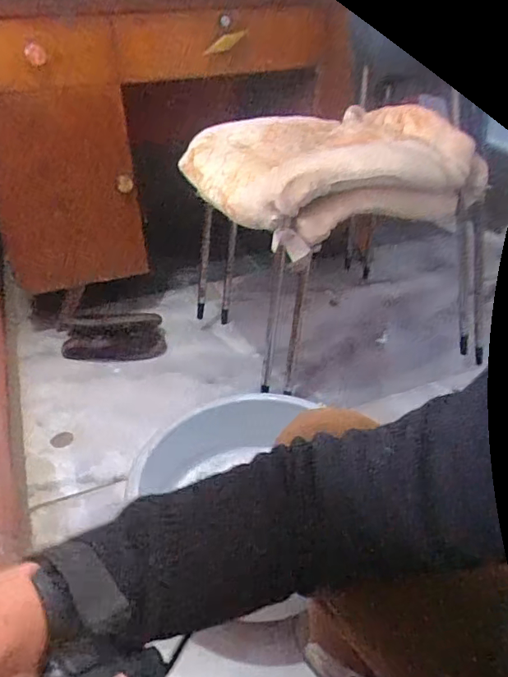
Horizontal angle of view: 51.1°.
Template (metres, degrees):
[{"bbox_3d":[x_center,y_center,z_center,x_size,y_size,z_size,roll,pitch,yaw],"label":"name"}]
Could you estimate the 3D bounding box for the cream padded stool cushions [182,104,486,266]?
[{"bbox_3d":[0.131,-0.345,1.054,0.476,0.145,0.400,-14,36,-18],"label":"cream padded stool cushions"}]

